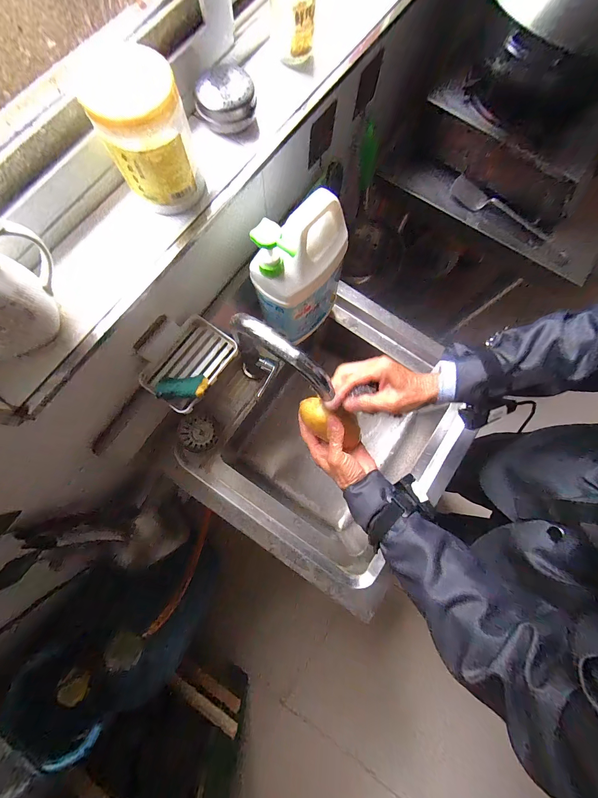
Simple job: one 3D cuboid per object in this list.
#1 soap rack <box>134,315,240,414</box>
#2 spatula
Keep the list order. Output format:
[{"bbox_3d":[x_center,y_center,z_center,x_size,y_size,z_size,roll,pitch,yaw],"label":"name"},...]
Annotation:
[{"bbox_3d":[-0.158,-0.057,0.407,0.096,0.047,0.125,35,81,5],"label":"soap rack"},{"bbox_3d":[0.429,-0.398,0.636,0.229,0.027,0.038,35,81,5],"label":"spatula"}]

